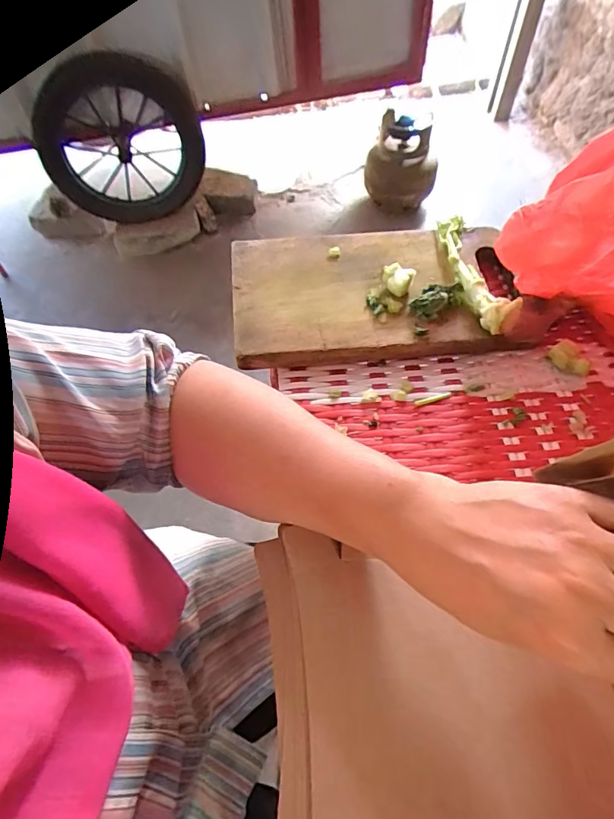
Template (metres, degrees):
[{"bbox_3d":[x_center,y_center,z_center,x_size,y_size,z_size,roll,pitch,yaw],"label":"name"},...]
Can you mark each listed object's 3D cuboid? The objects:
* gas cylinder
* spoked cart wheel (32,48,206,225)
[{"bbox_3d":[0.319,-0.843,1.623,0.229,0.281,0.203,8,56,7],"label":"gas cylinder"},{"bbox_3d":[-0.535,-0.752,1.374,0.465,0.437,0.084,-7,56,-4],"label":"spoked cart wheel"}]

